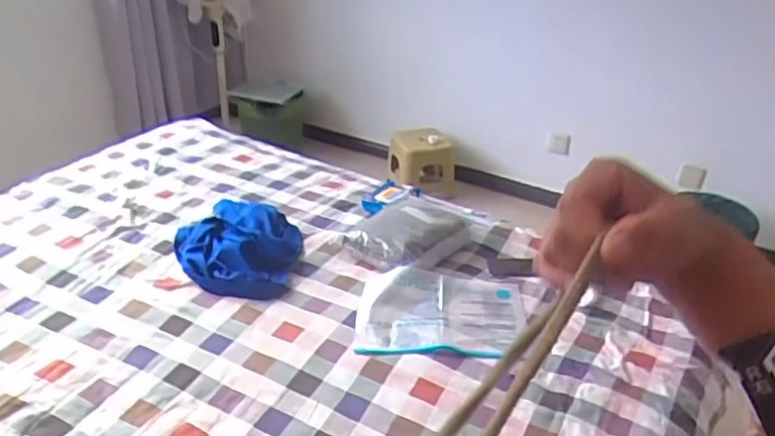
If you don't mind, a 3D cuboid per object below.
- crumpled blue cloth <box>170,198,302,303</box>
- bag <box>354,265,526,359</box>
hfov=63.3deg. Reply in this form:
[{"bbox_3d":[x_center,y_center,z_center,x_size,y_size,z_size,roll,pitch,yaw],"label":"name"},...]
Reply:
[{"bbox_3d":[-0.344,0.053,1.434,0.276,0.062,0.305,7,35,5],"label":"crumpled blue cloth"},{"bbox_3d":[0.113,0.194,1.319,0.346,0.032,0.258,3,35,-1],"label":"bag"}]

